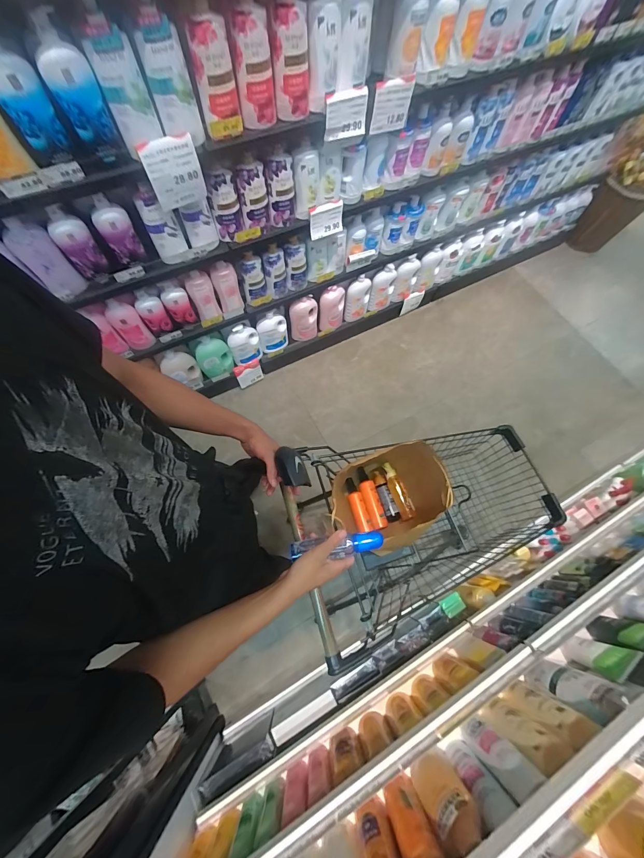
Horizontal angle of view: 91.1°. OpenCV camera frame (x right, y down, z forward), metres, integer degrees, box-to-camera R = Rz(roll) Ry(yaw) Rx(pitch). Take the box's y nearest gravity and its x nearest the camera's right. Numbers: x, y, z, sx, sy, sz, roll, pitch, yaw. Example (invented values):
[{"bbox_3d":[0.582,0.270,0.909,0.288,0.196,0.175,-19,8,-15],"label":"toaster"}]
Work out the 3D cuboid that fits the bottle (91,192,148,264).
[{"bbox_3d":[-0.642,-0.620,0.995,0.098,0.178,0.045,-30,72,-13],"label":"bottle"}]

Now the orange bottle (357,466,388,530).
[{"bbox_3d":[0.139,0.196,0.913,0.048,0.036,0.184,-15,69,-8],"label":"orange bottle"}]

